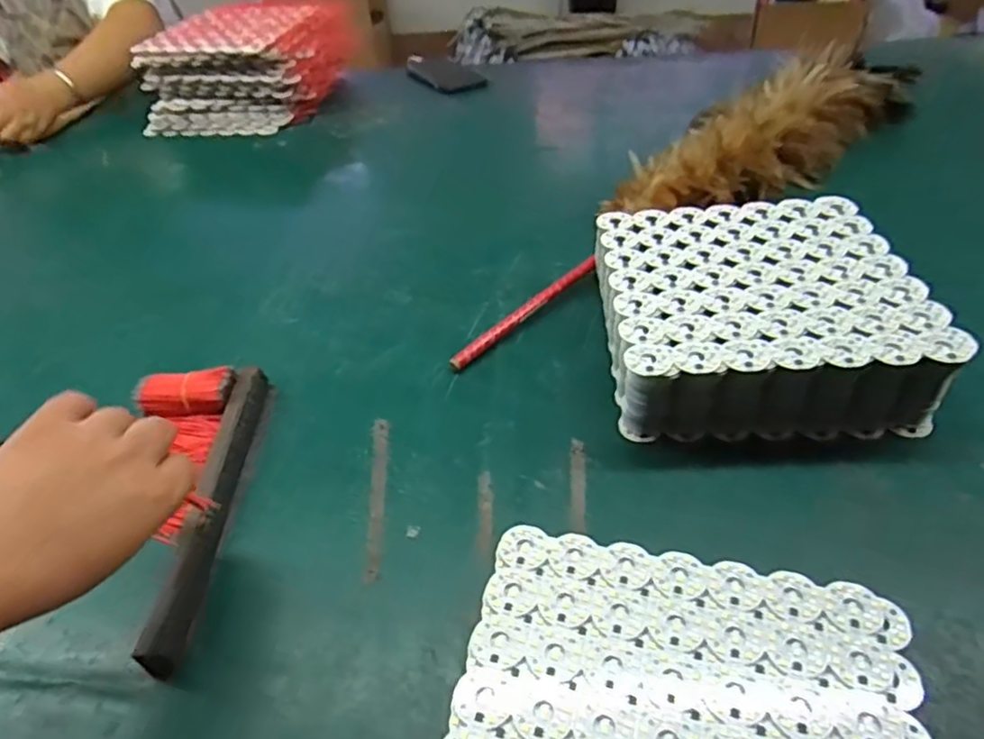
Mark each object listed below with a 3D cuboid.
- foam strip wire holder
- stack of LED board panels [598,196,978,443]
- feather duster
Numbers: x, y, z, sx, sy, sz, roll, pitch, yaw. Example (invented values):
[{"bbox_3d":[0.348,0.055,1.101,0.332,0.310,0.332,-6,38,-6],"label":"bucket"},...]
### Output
[{"bbox_3d":[-0.185,0.082,0.450,0.018,0.026,0.240,-5,41,1],"label":"foam strip wire holder"},{"bbox_3d":[0.198,-0.043,0.517,0.209,0.071,0.204,-3,41,4],"label":"stack of LED board panels"},{"bbox_3d":[0.233,-0.210,0.692,0.706,0.084,0.119,-35,49,-29],"label":"feather duster"}]

